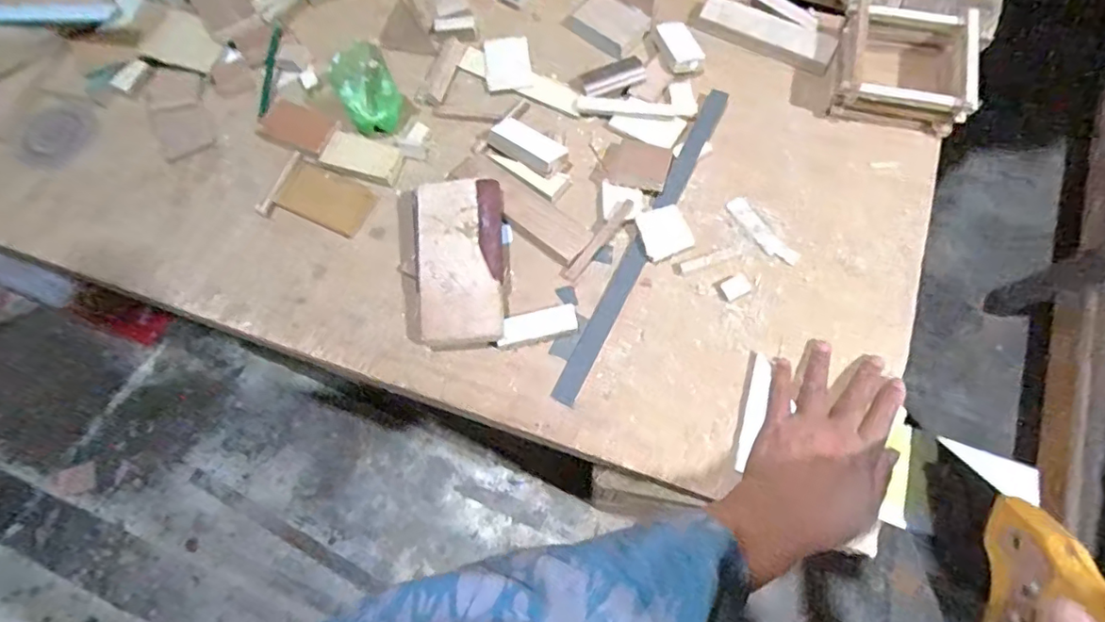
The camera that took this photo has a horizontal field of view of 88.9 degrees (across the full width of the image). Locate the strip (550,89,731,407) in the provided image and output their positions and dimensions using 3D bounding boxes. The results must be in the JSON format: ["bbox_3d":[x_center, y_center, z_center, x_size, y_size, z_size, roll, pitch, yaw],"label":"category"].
[{"bbox_3d":[0.087,-0.069,0.521,0.022,0.008,0.340,27,75,10],"label":"strip"}]

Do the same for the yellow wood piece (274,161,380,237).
[{"bbox_3d":[-0.226,-0.113,0.561,0.089,0.012,0.053,24,74,9],"label":"yellow wood piece"}]

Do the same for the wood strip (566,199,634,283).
[{"bbox_3d":[0.045,-0.066,0.523,0.011,0.007,0.095,36,76,12],"label":"wood strip"}]

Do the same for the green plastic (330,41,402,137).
[{"bbox_3d":[-0.181,-0.215,0.545,0.059,0.084,0.043,-20,72,-4],"label":"green plastic"}]

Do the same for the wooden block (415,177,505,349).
[{"bbox_3d":[-0.083,-0.044,0.506,0.074,0.034,0.152,-6,71,1],"label":"wooden block"}]

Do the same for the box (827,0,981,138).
[{"bbox_3d":[0.344,-0.244,0.555,0.120,0.049,0.128,15,73,8],"label":"box"}]

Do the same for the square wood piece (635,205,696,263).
[{"bbox_3d":[0.103,-0.072,0.519,0.044,0.005,0.046,-21,73,-5],"label":"square wood piece"}]

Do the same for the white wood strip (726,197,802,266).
[{"bbox_3d":[0.195,-0.073,0.525,0.021,0.004,0.080,-35,74,-9],"label":"white wood strip"}]

